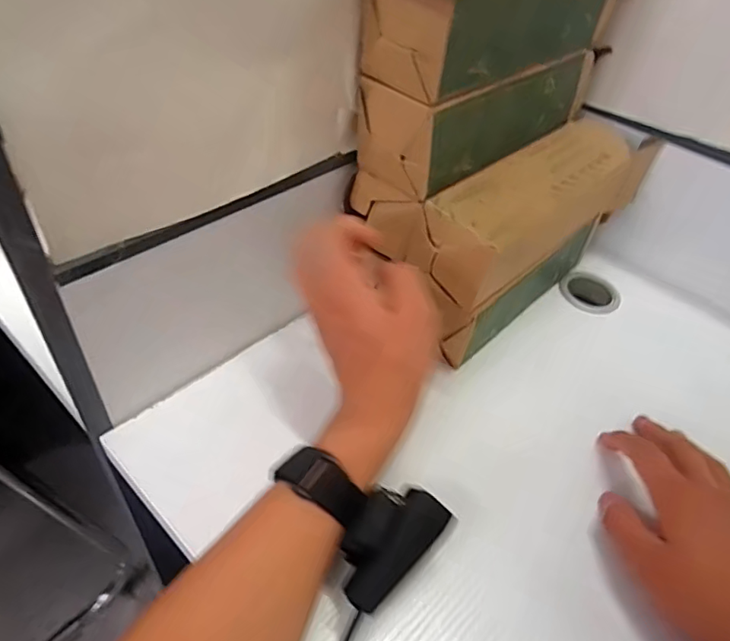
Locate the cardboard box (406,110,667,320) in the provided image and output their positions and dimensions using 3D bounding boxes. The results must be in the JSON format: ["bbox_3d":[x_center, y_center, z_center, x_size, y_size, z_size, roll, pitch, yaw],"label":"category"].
[{"bbox_3d":[0.152,-0.103,0.455,0.066,0.063,0.278,37,51,27],"label":"cardboard box"}]

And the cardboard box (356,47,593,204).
[{"bbox_3d":[0.100,-0.171,0.433,0.240,0.067,0.066,-31,56,-33],"label":"cardboard box"}]

